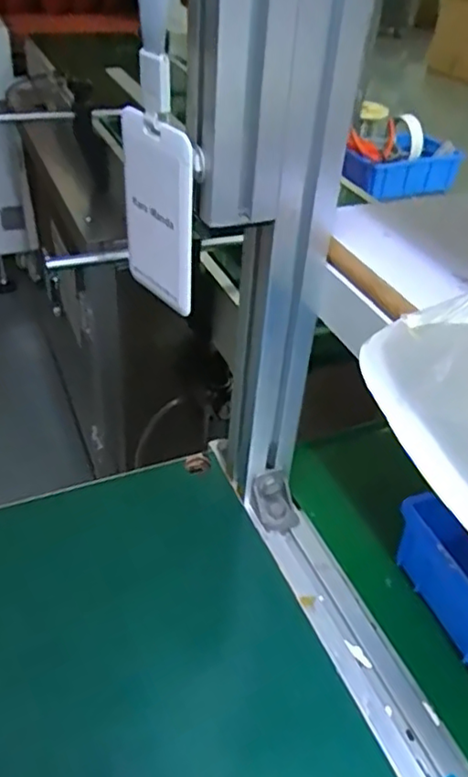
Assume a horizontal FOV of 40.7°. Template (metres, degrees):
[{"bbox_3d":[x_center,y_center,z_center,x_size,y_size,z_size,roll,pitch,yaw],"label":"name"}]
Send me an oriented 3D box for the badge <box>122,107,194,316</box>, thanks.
[{"bbox_3d":[-0.045,-0.100,0.374,0.008,0.112,0.060,-31,51,-33],"label":"badge"}]

